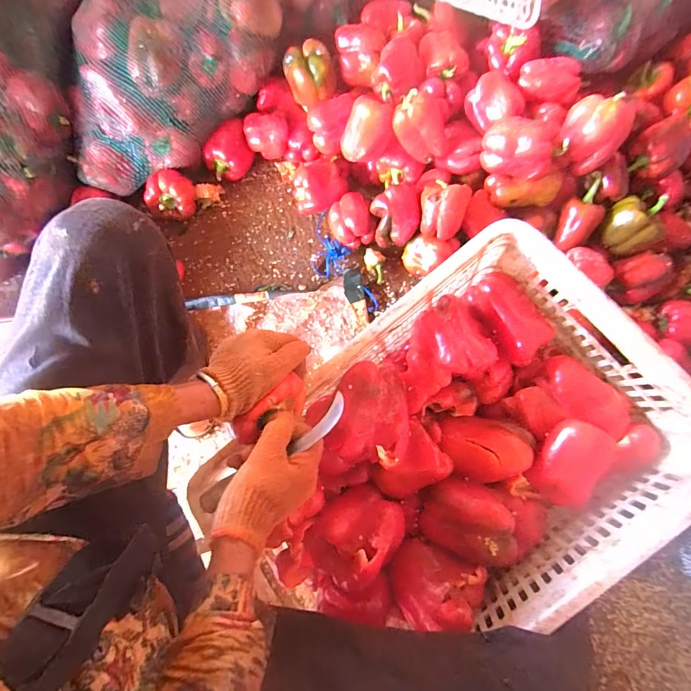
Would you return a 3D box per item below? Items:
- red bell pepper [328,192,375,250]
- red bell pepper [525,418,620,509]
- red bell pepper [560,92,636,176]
[{"bbox_3d":[0.010,-0.247,0.791,0.080,0.064,0.090,-25,78,-6],"label":"red bell pepper"},{"bbox_3d":[0.279,0.145,0.484,0.080,0.051,0.096,39,79,8],"label":"red bell pepper"},{"bbox_3d":[0.432,-0.374,0.692,0.102,0.086,0.109,0,76,-1],"label":"red bell pepper"}]

